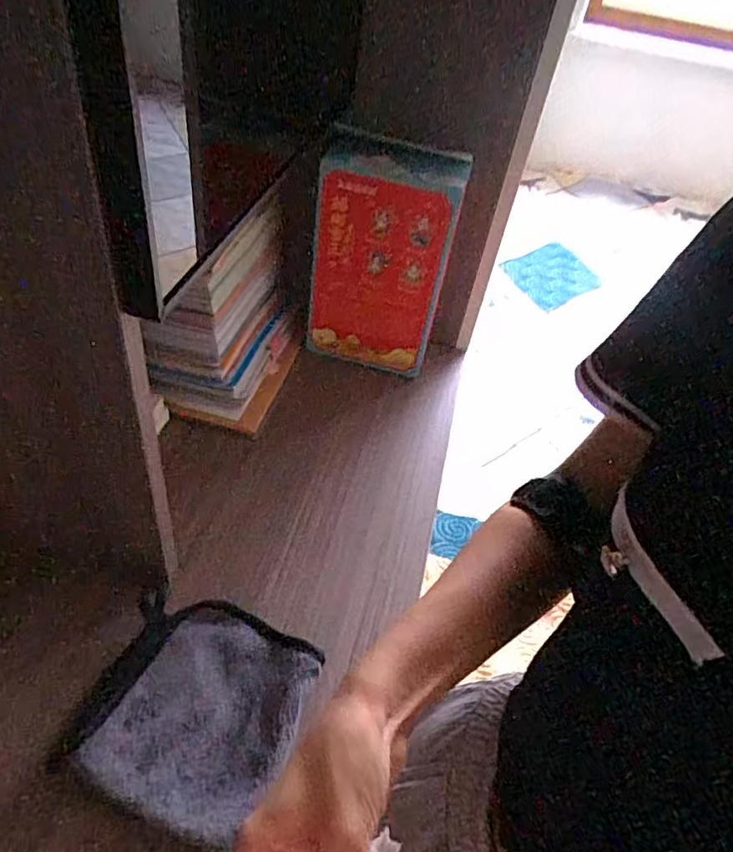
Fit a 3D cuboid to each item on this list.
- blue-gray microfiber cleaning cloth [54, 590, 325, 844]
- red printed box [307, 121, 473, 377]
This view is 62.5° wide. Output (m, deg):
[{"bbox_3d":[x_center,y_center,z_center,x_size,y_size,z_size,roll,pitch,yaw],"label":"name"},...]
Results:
[{"bbox_3d":[-0.126,0.209,0.461,0.154,0.012,0.153,16,48,11],"label":"blue-gray microfiber cleaning cloth"},{"bbox_3d":[0.015,-0.190,0.704,0.153,0.282,0.031,8,44,-3],"label":"red printed box"}]

